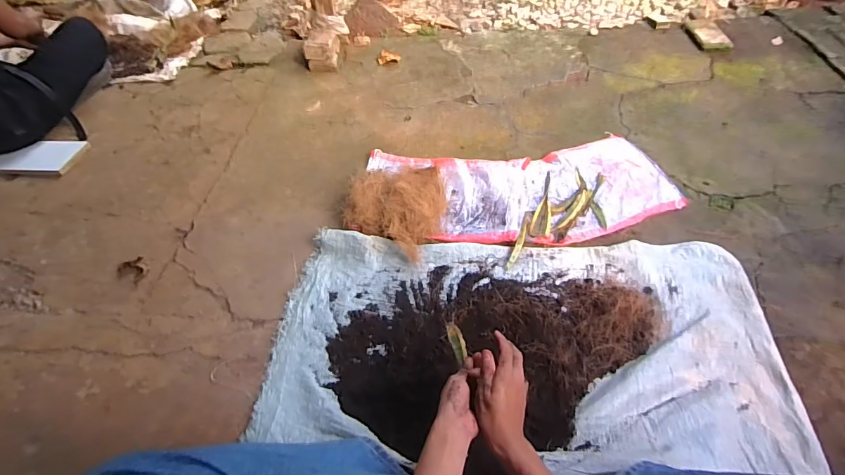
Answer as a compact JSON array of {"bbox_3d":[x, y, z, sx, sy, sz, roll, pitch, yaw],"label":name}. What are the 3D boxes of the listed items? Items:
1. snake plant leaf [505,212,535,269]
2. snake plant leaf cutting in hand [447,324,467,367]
[{"bbox_3d":[0.221,0.000,0.940,0.019,0.012,0.173,15,51,17],"label":"snake plant leaf"},{"bbox_3d":[0.058,0.173,0.698,0.024,0.008,0.085,-9,29,-4],"label":"snake plant leaf cutting in hand"}]

